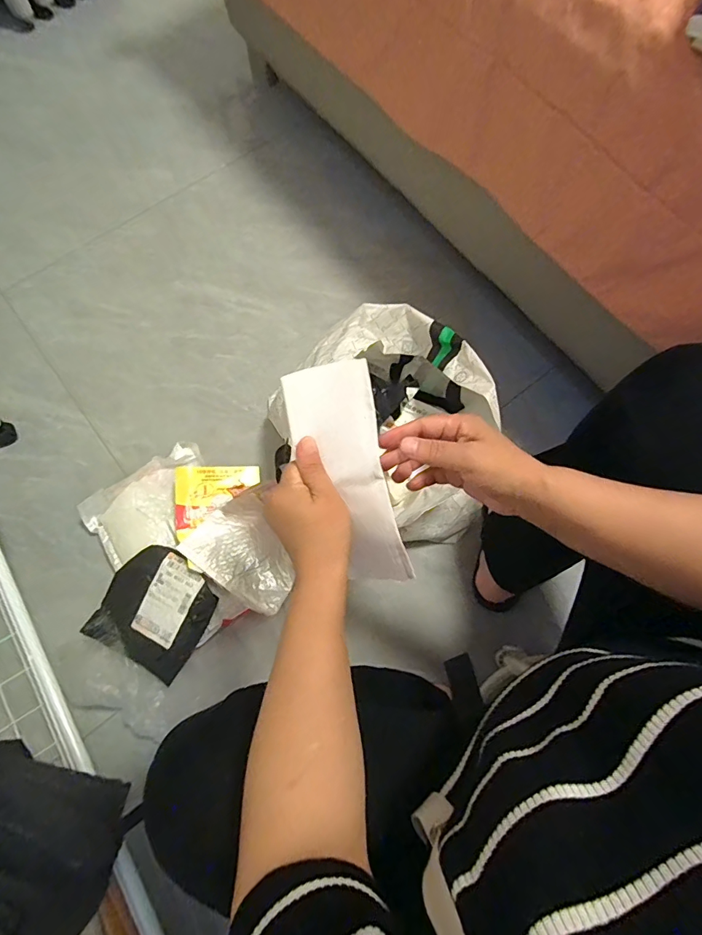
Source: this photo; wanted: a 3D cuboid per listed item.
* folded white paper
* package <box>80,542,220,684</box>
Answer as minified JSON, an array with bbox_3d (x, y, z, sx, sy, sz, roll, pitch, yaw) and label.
[{"bbox_3d":[0.005,0.011,0.386,0.070,0.041,0.202,-21,105,-6],"label":"folded white paper"},{"bbox_3d":[-0.301,0.216,0.680,0.167,0.020,0.163,29,77,7],"label":"package"}]

